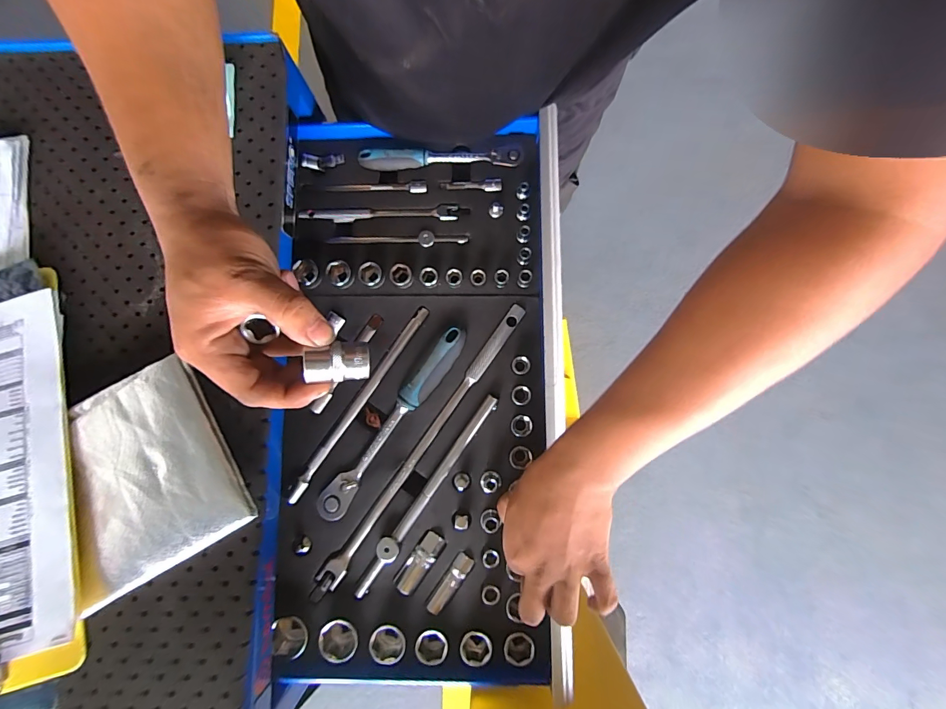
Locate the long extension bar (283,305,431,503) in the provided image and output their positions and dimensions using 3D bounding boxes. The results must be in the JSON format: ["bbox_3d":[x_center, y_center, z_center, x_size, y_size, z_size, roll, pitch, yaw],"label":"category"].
[{"bbox_3d":[-0.125,0.053,0.443,0.013,0.016,0.251,34,85,6],"label":"long extension bar"}]

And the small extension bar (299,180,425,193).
[{"bbox_3d":[-0.128,-0.198,0.472,0.146,0.010,0.013,2,83,2],"label":"small extension bar"}]

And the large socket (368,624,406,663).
[{"bbox_3d":[-0.085,0.291,0.408,0.034,0.029,0.036,0,83,2],"label":"large socket"}]

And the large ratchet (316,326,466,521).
[{"bbox_3d":[-0.086,0.072,0.429,0.029,0.029,0.241,36,86,6],"label":"large ratchet"}]

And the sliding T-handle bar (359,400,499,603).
[{"bbox_3d":[-0.049,0.147,0.424,0.019,0.026,0.246,34,85,6],"label":"sliding T-handle bar"}]

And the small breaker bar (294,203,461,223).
[{"bbox_3d":[-0.109,-0.164,0.467,0.180,0.008,0.018,-1,83,2],"label":"small breaker bar"}]

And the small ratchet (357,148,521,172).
[{"bbox_3d":[-0.040,-0.229,0.468,0.186,0.022,0.022,0,83,2],"label":"small ratchet"}]

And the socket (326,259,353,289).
[{"bbox_3d":[-0.151,-0.091,0.450,0.026,0.025,0.028,0,83,2],"label":"socket"}]

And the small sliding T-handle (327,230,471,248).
[{"bbox_3d":[-0.087,-0.131,0.460,0.159,0.012,0.014,-1,83,2],"label":"small sliding T-handle"}]

